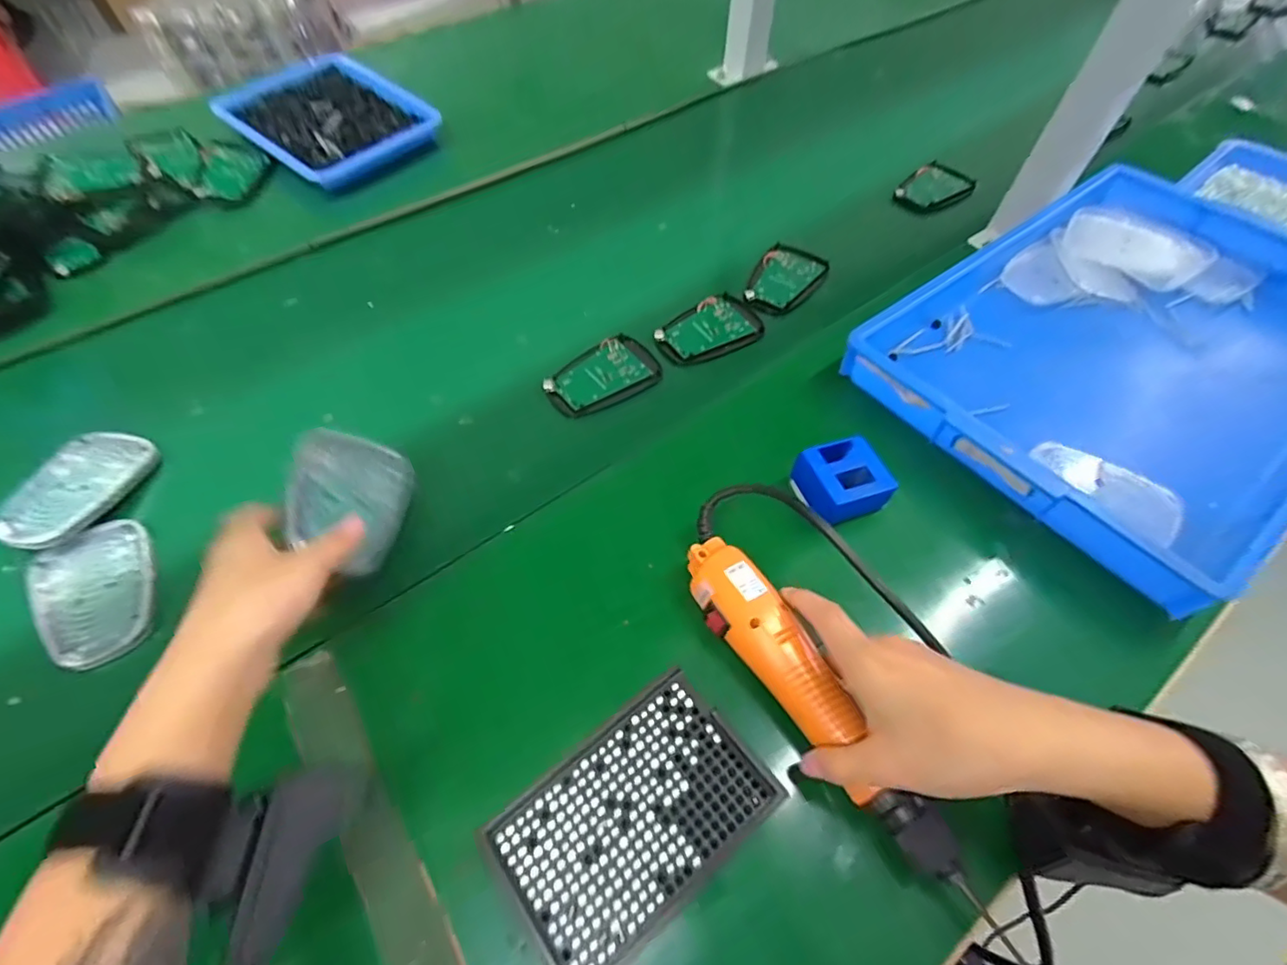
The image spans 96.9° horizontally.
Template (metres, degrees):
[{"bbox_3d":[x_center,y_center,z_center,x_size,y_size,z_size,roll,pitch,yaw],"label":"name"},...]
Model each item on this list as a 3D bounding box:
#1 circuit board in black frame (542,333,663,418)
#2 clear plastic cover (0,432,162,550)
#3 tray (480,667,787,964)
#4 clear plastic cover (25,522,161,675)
[{"bbox_3d":[-0.037,-0.094,0.496,0.099,0.008,0.064,-25,59,-15],"label":"circuit board in black frame"},{"bbox_3d":[-0.422,0.003,0.421,0.072,0.016,0.099,13,59,8],"label":"clear plastic cover"},{"bbox_3d":[-0.004,0.173,0.299,0.135,0.009,0.088,-35,62,-21],"label":"tray"},{"bbox_3d":[-0.366,0.073,0.384,0.068,0.010,0.105,-31,63,-19],"label":"clear plastic cover"}]

